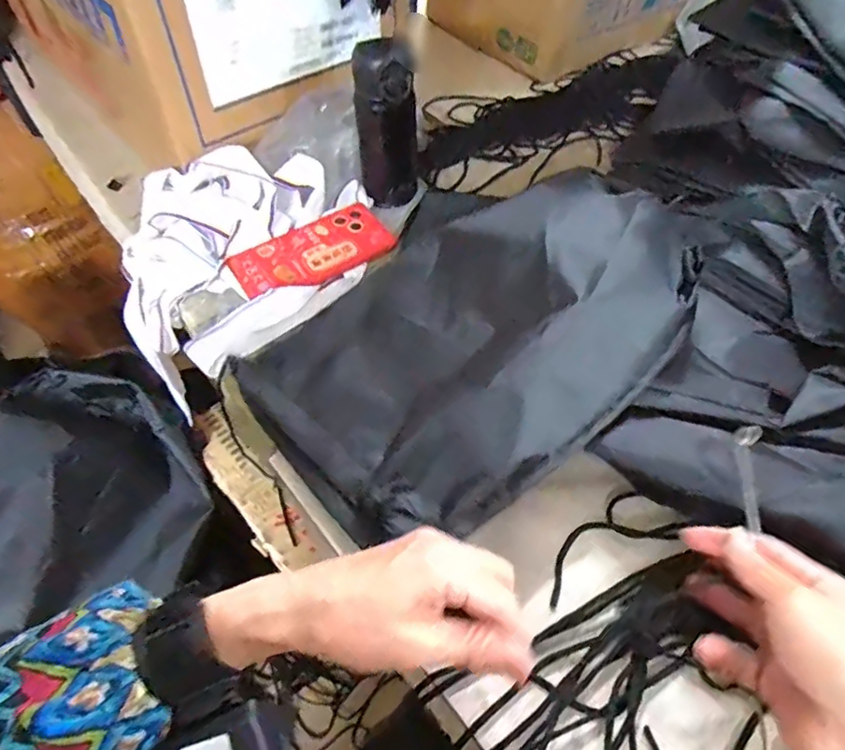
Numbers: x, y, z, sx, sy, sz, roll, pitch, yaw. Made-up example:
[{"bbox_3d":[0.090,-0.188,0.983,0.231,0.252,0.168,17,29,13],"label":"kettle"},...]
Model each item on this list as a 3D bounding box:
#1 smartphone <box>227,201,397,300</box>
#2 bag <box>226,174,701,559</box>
[{"bbox_3d":[-0.112,-0.128,0.605,0.163,0.014,0.082,-33,60,-22],"label":"smartphone"},{"bbox_3d":[0.043,-0.057,0.479,0.282,0.085,0.382,36,61,24],"label":"bag"}]

